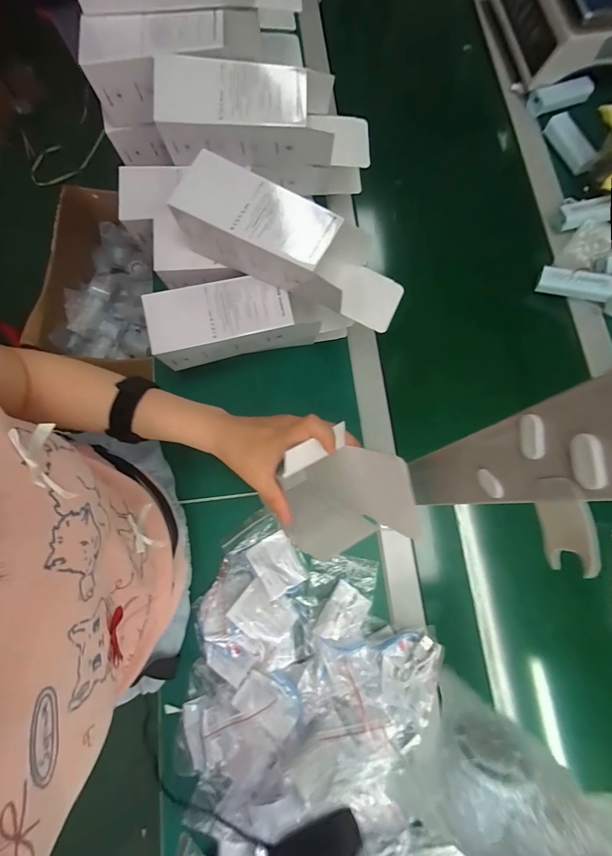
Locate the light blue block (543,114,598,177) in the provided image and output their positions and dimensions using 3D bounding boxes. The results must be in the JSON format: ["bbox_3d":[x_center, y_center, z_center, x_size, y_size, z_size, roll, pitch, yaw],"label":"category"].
[{"bbox_3d":[0.450,-0.483,0.598,0.022,0.034,0.108,-25,77,-4],"label":"light blue block"}]

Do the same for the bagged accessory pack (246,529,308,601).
[{"bbox_3d":[-0.036,0.172,0.449,0.058,0.011,0.068,-19,63,-34],"label":"bagged accessory pack"}]

